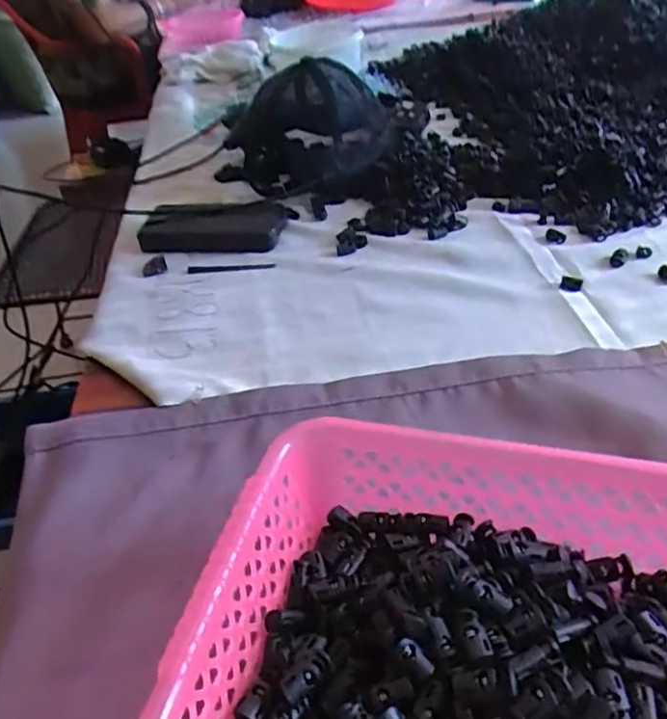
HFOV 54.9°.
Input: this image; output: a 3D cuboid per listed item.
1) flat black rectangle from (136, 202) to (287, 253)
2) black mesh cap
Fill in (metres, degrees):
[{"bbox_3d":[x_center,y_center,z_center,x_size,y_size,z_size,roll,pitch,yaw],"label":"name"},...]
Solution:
[{"bbox_3d":[-0.137,-0.149,0.731,0.157,0.032,0.073,-3,40,6],"label":"flat black rectangle"},{"bbox_3d":[-0.043,-0.308,0.816,0.221,0.121,0.244,-6,40,2],"label":"black mesh cap"}]

